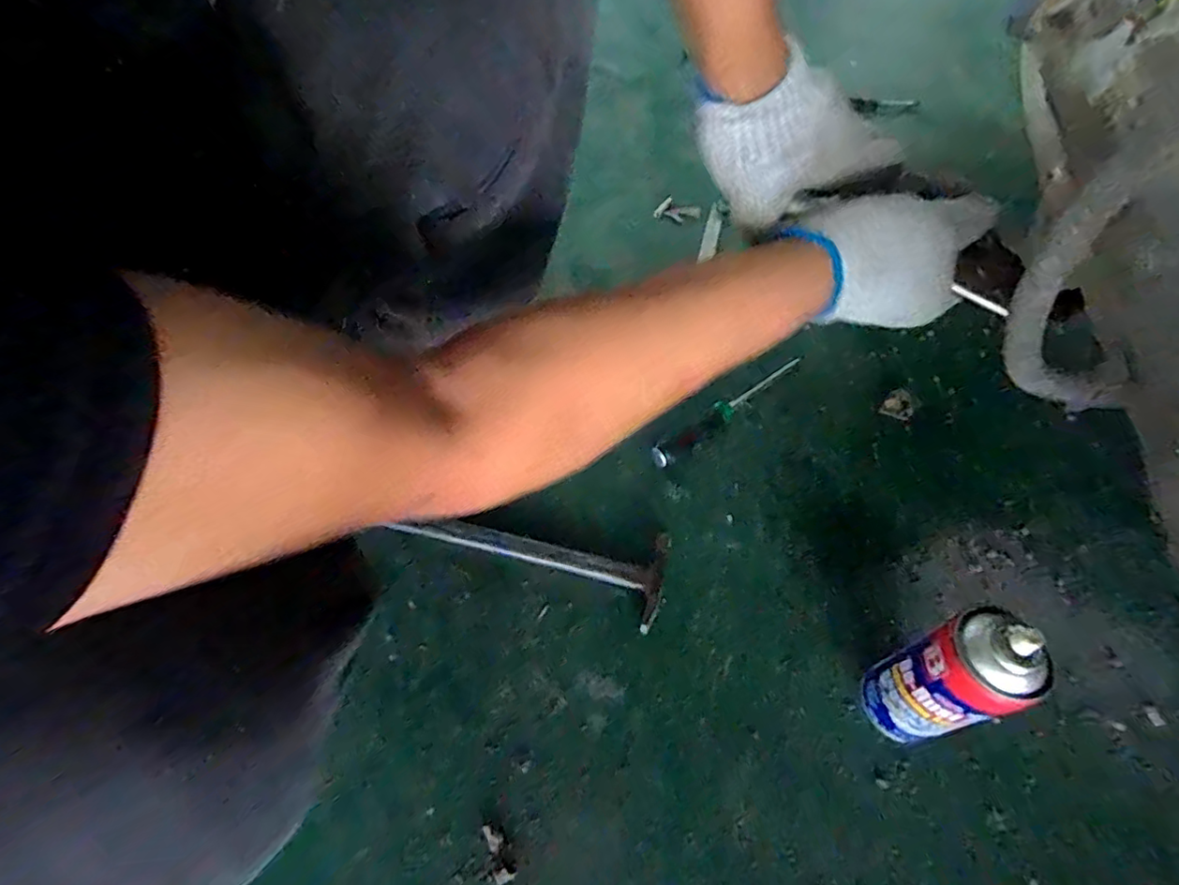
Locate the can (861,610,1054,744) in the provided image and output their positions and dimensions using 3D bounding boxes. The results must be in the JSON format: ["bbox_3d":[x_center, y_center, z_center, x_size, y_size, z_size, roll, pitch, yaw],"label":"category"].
[{"bbox_3d":[0.266,0.184,0.431,0.054,0.182,0.066,-14,56,-8],"label":"can"}]

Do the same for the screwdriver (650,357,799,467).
[{"bbox_3d":[0.161,-0.041,0.677,0.225,0.022,0.026,-35,62,-21],"label":"screwdriver"}]

